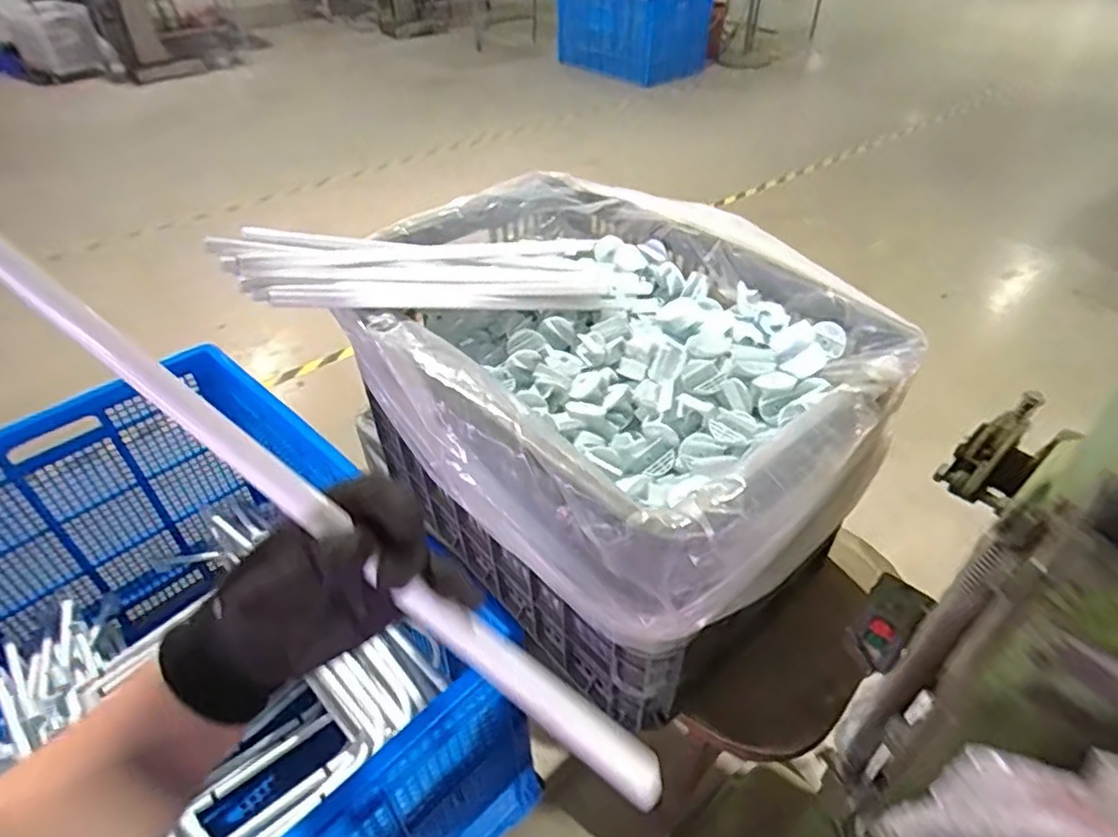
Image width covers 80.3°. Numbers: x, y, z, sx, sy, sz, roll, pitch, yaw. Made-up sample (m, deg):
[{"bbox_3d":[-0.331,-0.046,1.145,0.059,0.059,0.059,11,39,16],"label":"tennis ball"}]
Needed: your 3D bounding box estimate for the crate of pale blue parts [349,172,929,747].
[{"bbox_3d":[0.064,-0.013,0.918,0.529,0.368,0.662,-30,49,-28],"label":"crate of pale blue parts"}]

